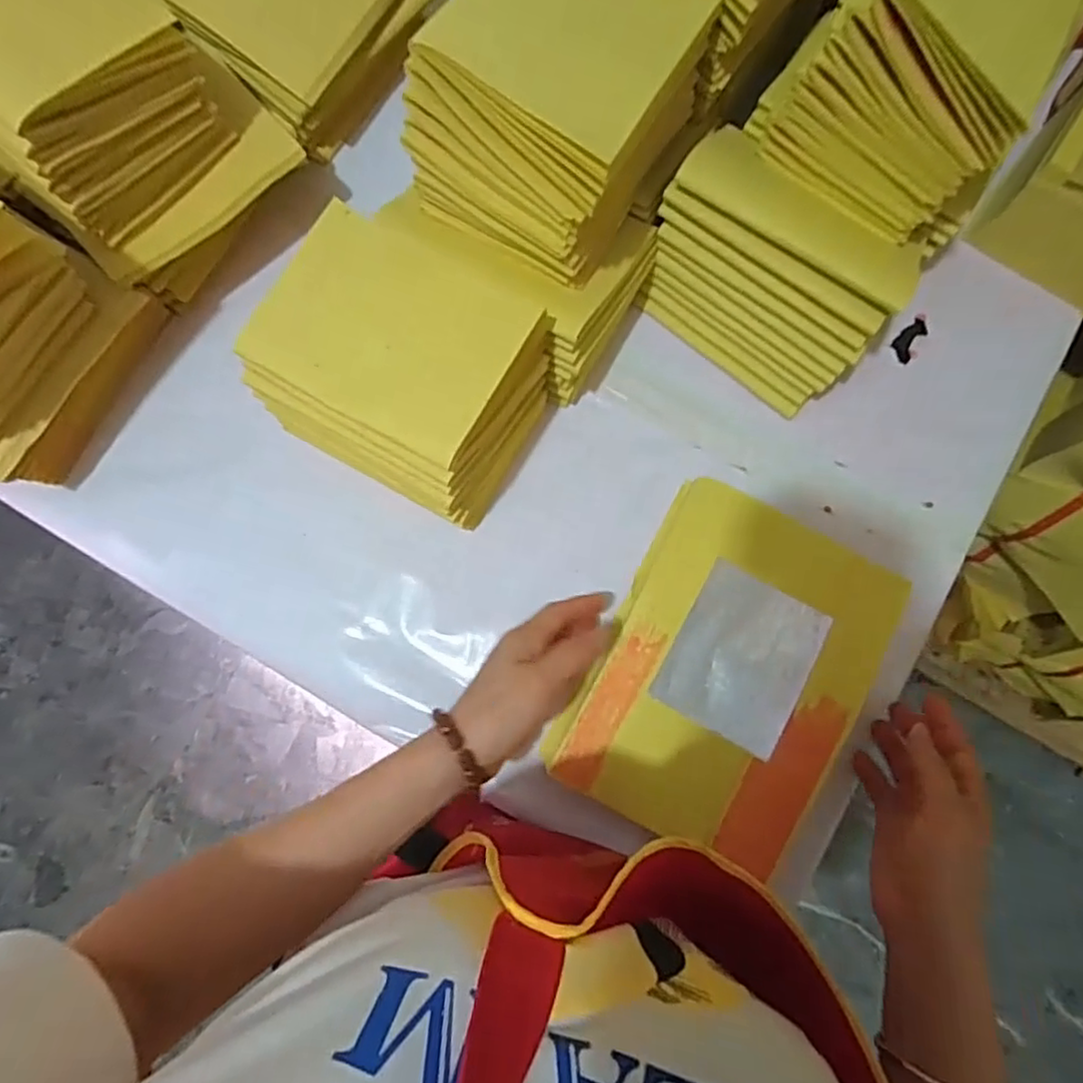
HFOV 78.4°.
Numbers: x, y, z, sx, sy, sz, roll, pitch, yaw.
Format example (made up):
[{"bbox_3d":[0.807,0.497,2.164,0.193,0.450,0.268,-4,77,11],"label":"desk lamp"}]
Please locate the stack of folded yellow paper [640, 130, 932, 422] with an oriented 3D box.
[{"bbox_3d":[0.158,-0.184,0.455,0.160,0.113,0.094,38,82,7],"label":"stack of folded yellow paper"}]

